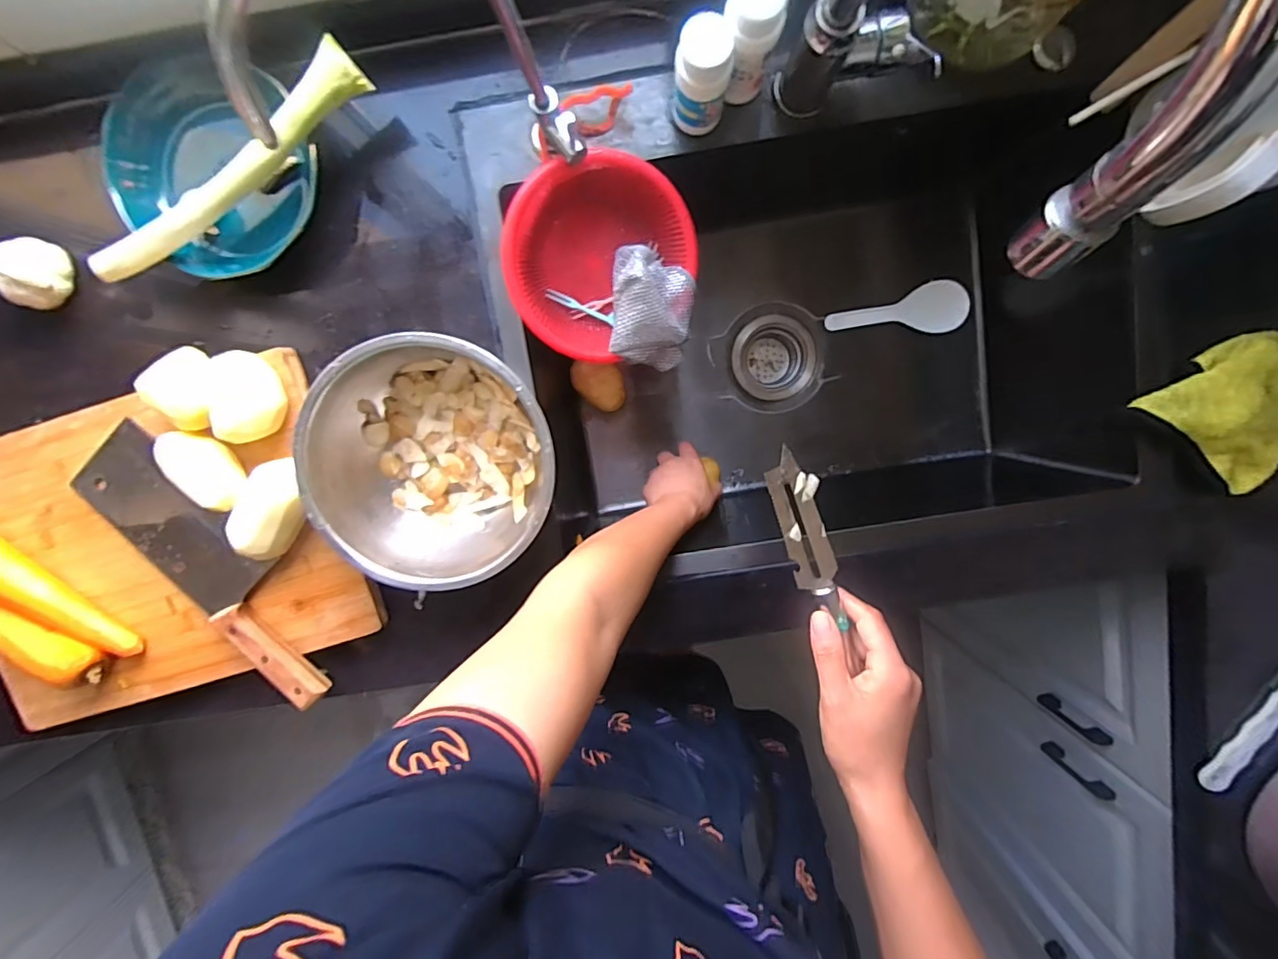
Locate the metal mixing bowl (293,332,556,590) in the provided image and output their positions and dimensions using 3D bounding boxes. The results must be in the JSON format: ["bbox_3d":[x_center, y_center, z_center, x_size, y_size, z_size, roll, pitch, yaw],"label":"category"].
[{"bbox_3d":[-0.168,-0.017,0.467,0.194,0.082,0.192,0,99,1],"label":"metal mixing bowl"}]

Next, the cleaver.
[{"bbox_3d":[-0.377,0.079,0.475,0.095,0.030,0.292,-43,96,7],"label":"cleaver"}]

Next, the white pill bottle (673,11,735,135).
[{"bbox_3d":[0.049,-0.309,0.424,0.041,0.084,0.044,0,99,1],"label":"white pill bottle"}]

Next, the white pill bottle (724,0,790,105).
[{"bbox_3d":[0.083,-0.333,0.413,0.041,0.084,0.044,0,99,1],"label":"white pill bottle"}]

